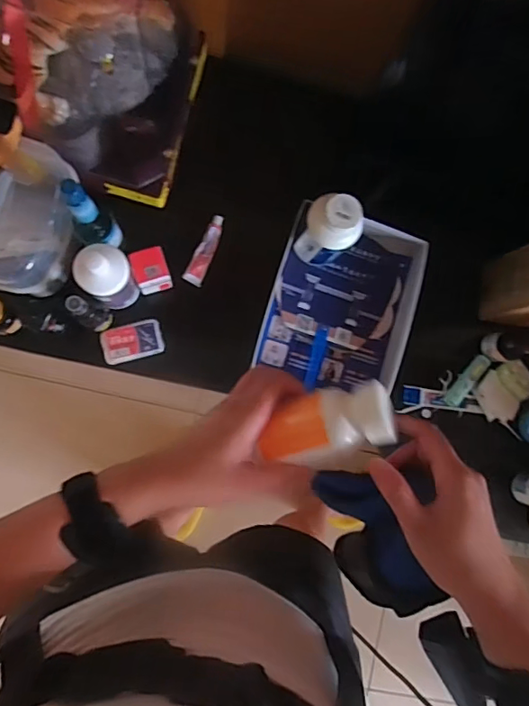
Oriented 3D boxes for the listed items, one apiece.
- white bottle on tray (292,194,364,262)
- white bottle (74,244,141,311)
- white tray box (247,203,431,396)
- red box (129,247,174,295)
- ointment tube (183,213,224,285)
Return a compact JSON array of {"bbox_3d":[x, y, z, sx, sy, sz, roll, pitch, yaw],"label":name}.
[{"bbox_3d":[0.089,-0.167,0.689,0.069,0.128,0.058,5,86,-7],"label":"white bottle on tray"},{"bbox_3d":[-0.199,-0.097,0.642,0.062,0.144,0.061,0,87,-7],"label":"white bottle"},{"bbox_3d":[0.115,-0.073,0.745,0.198,0.055,0.243,16,85,-6],"label":"white tray box"},{"bbox_3d":[-0.154,-0.112,0.693,0.047,0.072,0.045,-17,89,-8],"label":"red box"},{"bbox_3d":[-0.087,-0.151,0.742,0.028,0.014,0.107,21,84,-6],"label":"ointment tube"}]

